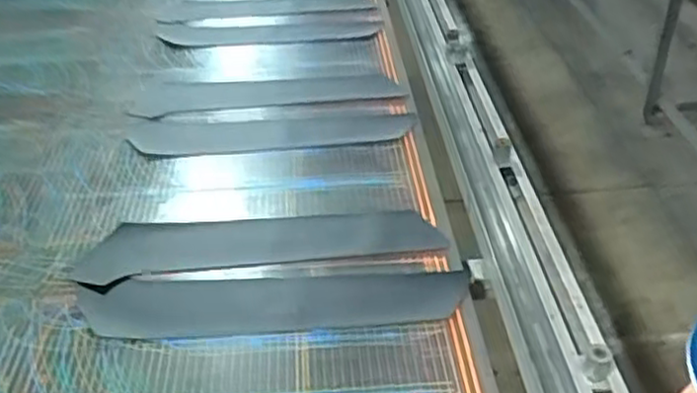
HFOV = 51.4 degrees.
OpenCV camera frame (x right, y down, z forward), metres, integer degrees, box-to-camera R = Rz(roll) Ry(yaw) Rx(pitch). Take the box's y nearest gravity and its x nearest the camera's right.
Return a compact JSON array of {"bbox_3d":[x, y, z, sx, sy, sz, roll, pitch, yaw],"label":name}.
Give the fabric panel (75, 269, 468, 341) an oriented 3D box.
[{"bbox_3d":[-0.093,0.129,0.873,0.457,0.013,0.108,-3,31,1],"label":"fabric panel"}]

